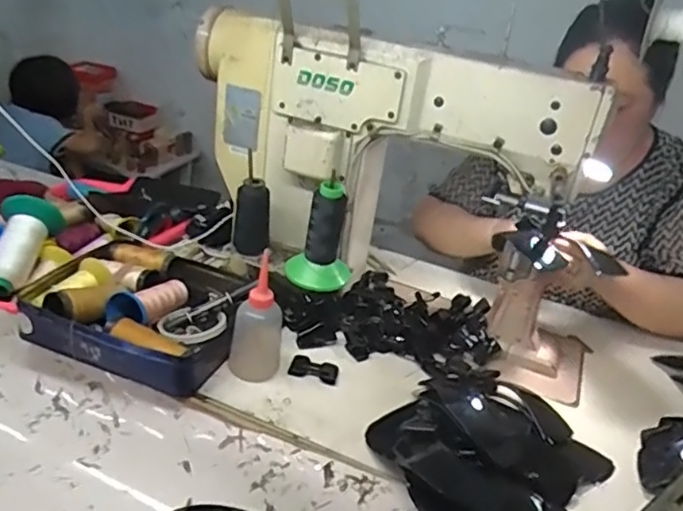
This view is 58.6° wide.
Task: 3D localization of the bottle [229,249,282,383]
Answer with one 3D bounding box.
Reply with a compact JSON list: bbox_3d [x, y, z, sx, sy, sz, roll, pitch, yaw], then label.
[{"bbox_3d":[-0.105,0.085,0.777,0.064,0.136,0.059,11,26,1],"label":"bottle"}]

